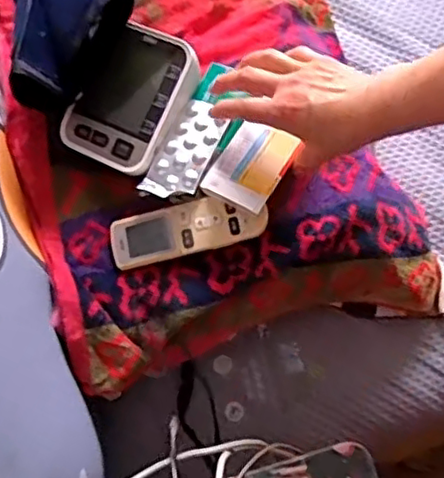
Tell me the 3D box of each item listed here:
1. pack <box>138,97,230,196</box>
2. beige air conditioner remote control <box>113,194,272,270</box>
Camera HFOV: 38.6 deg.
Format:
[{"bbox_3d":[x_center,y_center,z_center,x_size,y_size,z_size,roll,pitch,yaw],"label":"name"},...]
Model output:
[{"bbox_3d":[-0.035,-0.088,0.638,0.056,0.008,0.107,23,80,24],"label":"pack"},{"bbox_3d":[-0.035,-0.010,0.628,0.157,0.017,0.052,-10,73,12],"label":"beige air conditioner remote control"}]

